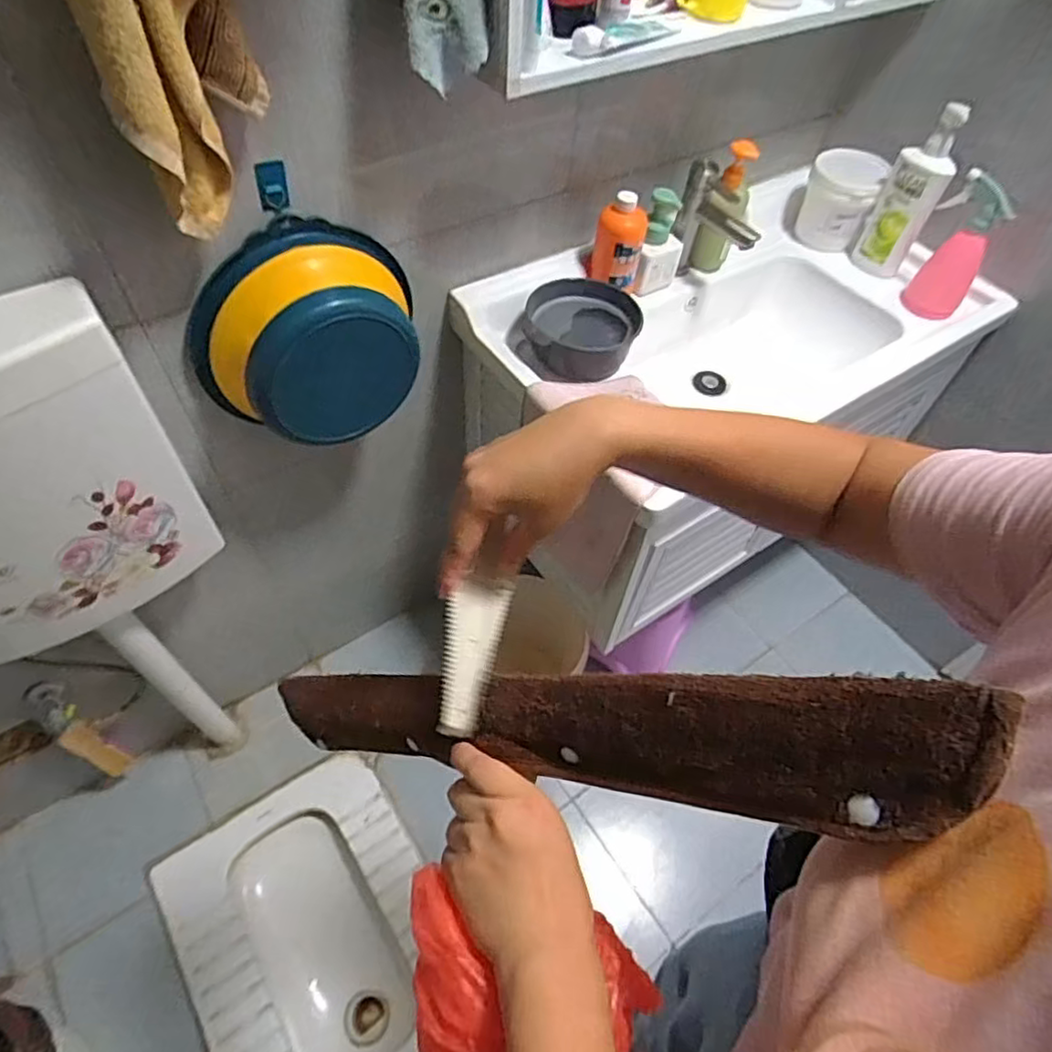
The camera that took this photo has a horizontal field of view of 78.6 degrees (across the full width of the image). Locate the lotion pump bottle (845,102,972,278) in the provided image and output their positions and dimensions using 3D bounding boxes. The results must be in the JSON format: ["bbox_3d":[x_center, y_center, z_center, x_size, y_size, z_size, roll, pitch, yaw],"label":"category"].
[{"bbox_3d":[0.614,-0.525,1.037,0.088,0.250,0.056,25,56,14],"label":"lotion pump bottle"}]

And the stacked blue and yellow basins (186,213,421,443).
[{"bbox_3d":[-0.265,-0.227,0.792,0.272,0.243,0.107,-20,58,-18],"label":"stacked blue and yellow basins"}]

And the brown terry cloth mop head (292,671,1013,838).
[{"bbox_3d":[-0.004,0.118,0.386,0.472,0.014,0.062,-9,73,39],"label":"brown terry cloth mop head"}]

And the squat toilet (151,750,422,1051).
[{"bbox_3d":[-0.372,0.767,1.187,0.415,0.159,0.552,-28,60,-22],"label":"squat toilet"}]

